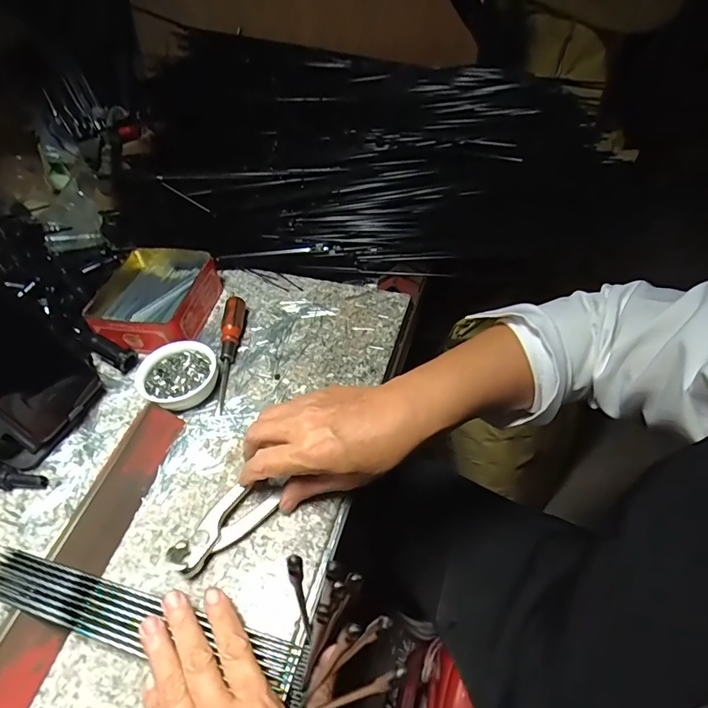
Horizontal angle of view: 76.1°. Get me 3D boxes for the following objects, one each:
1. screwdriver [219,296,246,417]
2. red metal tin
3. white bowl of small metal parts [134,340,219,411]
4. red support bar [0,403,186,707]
[{"bbox_3d":[-0.125,-0.006,0.456,0.020,0.024,0.133,-5,48,-1],"label":"screwdriver"},{"bbox_3d":[-0.215,-0.060,0.495,0.108,0.039,0.127,3,48,7],"label":"red metal tin"},{"bbox_3d":[-0.164,0.022,0.428,0.063,0.026,0.069,-2,48,2],"label":"white bowl of small metal parts"},{"bbox_3d":[-0.198,0.145,0.321,0.032,0.028,0.255,7,49,11],"label":"red support bar"}]

